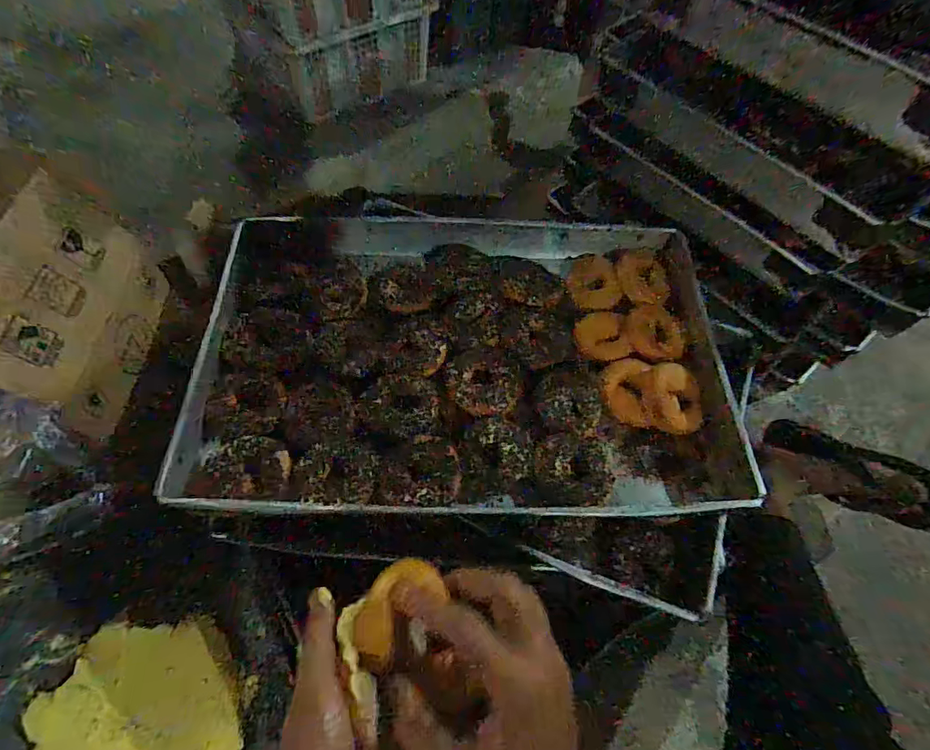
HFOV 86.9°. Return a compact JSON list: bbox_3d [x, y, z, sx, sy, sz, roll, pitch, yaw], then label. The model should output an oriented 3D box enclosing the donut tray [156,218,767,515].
[{"bbox_3d":[0.003,-0.047,0.613,0.602,0.055,0.429,3,59,-2],"label":"donut tray"}]

